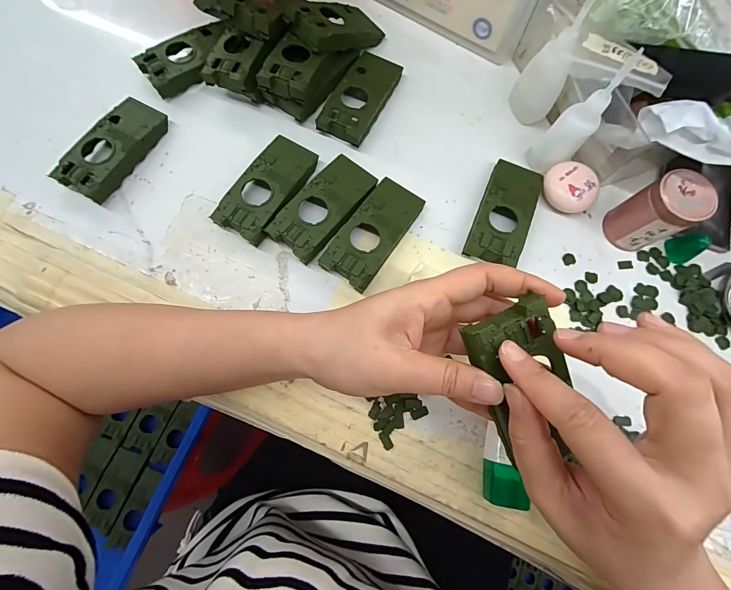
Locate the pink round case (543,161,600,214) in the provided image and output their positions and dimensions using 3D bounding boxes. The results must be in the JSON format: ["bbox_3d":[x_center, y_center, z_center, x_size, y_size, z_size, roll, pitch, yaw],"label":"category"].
[{"bbox_3d":[0.188,-0.099,0.318,0.043,0.022,0.049,-23,77,-8],"label":"pink round case"}]

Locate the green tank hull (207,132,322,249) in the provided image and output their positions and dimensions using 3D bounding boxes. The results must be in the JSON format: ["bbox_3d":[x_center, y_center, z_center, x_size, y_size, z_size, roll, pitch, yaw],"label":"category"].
[{"bbox_3d":[-0.087,-0.096,0.310,0.050,0.021,0.103,29,76,5],"label":"green tank hull"}]

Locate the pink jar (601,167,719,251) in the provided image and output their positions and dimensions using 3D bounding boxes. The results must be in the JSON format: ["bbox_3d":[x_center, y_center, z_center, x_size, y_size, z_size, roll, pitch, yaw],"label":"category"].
[{"bbox_3d":[0.246,-0.069,0.292,0.043,0.063,0.043,1,75,-2],"label":"pink jar"}]

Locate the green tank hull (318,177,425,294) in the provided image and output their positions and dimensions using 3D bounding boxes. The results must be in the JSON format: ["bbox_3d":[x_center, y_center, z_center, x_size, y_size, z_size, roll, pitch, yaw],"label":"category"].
[{"bbox_3d":[0.007,-0.055,0.304,0.047,0.023,0.103,34,76,6],"label":"green tank hull"}]

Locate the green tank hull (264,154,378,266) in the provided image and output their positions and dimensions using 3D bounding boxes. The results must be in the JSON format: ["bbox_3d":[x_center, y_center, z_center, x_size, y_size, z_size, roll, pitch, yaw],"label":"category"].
[{"bbox_3d":[-0.036,-0.078,0.307,0.050,0.020,0.102,37,77,7],"label":"green tank hull"}]

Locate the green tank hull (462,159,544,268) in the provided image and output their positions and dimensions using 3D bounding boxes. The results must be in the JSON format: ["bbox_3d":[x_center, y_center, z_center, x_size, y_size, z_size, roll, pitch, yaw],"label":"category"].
[{"bbox_3d":[0.128,-0.076,0.312,0.046,0.022,0.104,23,75,4],"label":"green tank hull"}]

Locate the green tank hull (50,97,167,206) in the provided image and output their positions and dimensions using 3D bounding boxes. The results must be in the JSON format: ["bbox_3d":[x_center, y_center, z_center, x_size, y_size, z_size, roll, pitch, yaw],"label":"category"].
[{"bbox_3d":[-0.231,-0.135,0.314,0.044,0.023,0.101,28,76,5],"label":"green tank hull"}]

